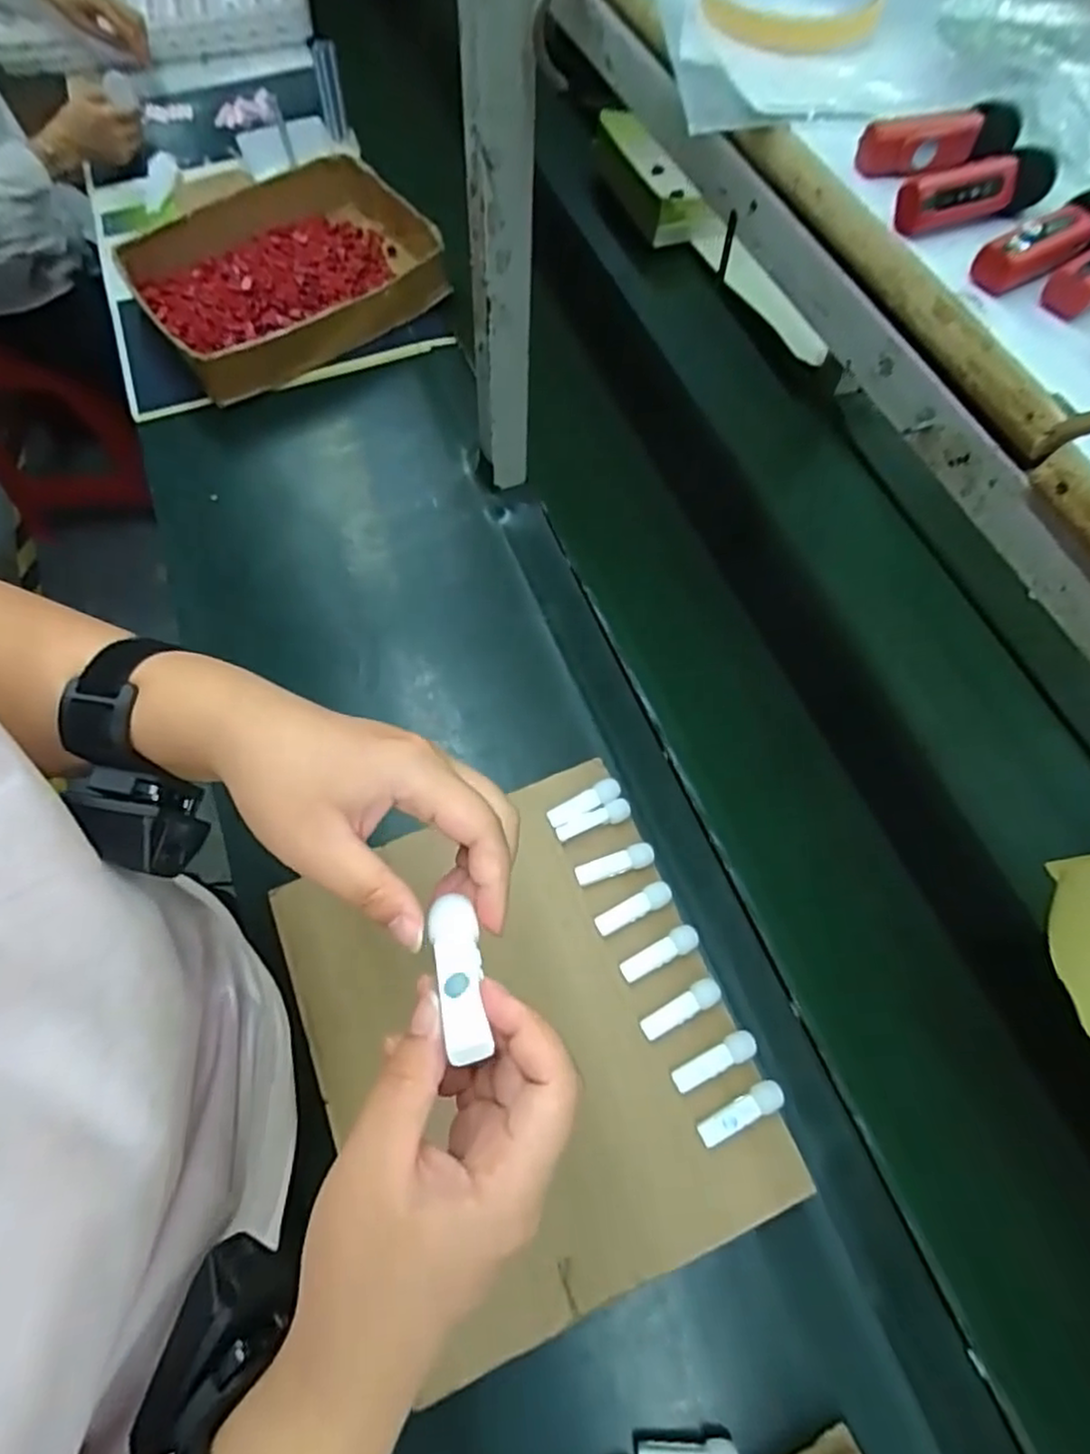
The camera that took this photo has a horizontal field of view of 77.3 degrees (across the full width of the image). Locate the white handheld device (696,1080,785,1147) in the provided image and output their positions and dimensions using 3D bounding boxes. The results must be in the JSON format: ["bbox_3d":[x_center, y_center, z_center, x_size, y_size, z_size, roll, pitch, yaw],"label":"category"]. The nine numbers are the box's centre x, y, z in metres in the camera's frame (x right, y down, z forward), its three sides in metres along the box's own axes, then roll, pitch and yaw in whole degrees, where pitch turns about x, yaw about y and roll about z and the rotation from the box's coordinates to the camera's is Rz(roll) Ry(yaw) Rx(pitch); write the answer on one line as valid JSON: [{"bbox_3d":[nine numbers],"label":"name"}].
[{"bbox_3d":[0.138,0.272,0.480,0.063,0.012,0.019,-22,68,-13],"label":"white handheld device"}]

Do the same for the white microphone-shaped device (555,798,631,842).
[{"bbox_3d":[0.041,0.078,0.563,0.063,0.010,0.017,-21,68,-13],"label":"white microphone-shaped device"}]

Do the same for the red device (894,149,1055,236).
[{"bbox_3d":[0.157,-0.194,0.247,0.064,0.016,0.011,-19,67,-12],"label":"red device"}]

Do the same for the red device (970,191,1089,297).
[{"bbox_3d":[0.178,-0.169,0.238,0.061,0.016,0.018,-30,70,-16],"label":"red device"}]

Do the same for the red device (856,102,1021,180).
[{"bbox_3d":[0.153,-0.226,0.262,0.068,0.016,0.011,-16,67,-11],"label":"red device"}]

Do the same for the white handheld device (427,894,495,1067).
[{"bbox_3d":[-0.032,0.091,0.251,0.017,0.011,0.059,-10,42,-8],"label":"white handheld device"}]

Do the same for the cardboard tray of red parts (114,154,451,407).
[{"bbox_3d":[-0.338,-0.594,0.895,0.358,0.094,0.295,-29,70,-16],"label":"cardboard tray of red parts"}]

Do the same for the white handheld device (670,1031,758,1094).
[{"bbox_3d":[0.123,0.243,0.494,0.065,0.010,0.019,-24,69,-14],"label":"white handheld device"}]

